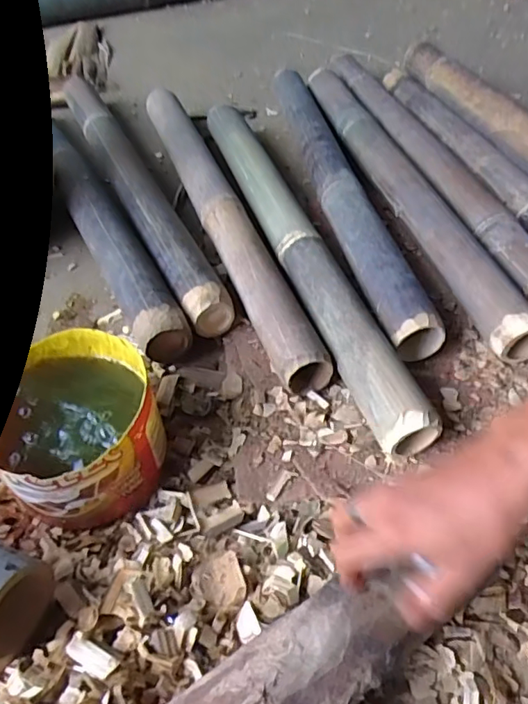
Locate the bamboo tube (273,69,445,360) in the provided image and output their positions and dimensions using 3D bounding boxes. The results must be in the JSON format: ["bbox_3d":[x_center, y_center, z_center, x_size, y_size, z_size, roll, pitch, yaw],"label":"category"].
[{"bbox_3d":[0.099,-0.254,0.784,0.064,0.050,0.662,-9,51,-6],"label":"bamboo tube"}]

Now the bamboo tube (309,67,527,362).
[{"bbox_3d":[0.181,-0.247,0.778,0.061,0.060,0.670,-12,51,-9],"label":"bamboo tube"}]

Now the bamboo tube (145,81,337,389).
[{"bbox_3d":[-0.068,-0.205,0.762,0.065,0.065,0.664,-16,52,-12],"label":"bamboo tube"}]

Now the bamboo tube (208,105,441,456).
[{"bbox_3d":[0.033,-0.151,0.696,0.063,0.055,0.648,-14,52,-10],"label":"bamboo tube"}]

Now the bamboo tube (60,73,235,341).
[{"bbox_3d":[-0.203,-0.267,0.823,0.062,0.060,0.688,-21,53,-16],"label":"bamboo tube"}]

